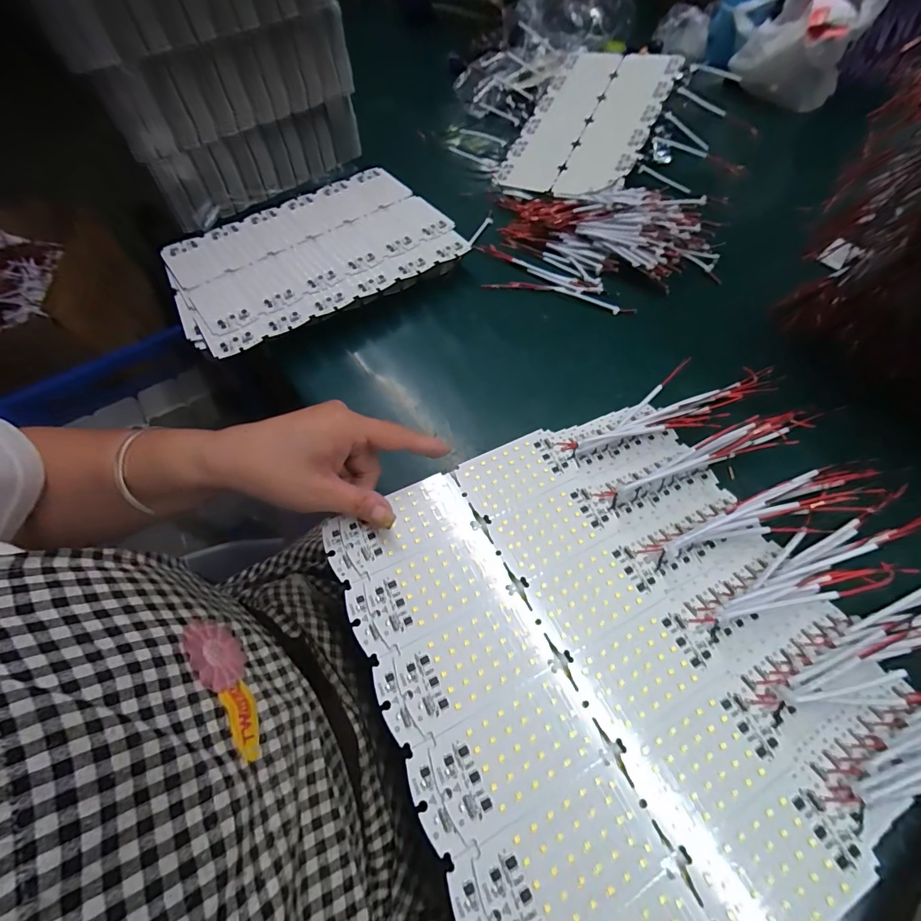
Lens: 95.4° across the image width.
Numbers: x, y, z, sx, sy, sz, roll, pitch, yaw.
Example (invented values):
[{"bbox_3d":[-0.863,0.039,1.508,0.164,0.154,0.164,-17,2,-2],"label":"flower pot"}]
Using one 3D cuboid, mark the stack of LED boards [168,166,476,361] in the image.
[{"bbox_3d":[-0.167,-0.233,0.473,0.300,0.030,0.204,-35,65,-14],"label":"stack of LED boards"}]

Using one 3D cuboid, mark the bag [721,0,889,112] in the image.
[{"bbox_3d":[0.449,-0.579,0.571,0.177,0.131,0.141,22,66,16],"label":"bag"}]

